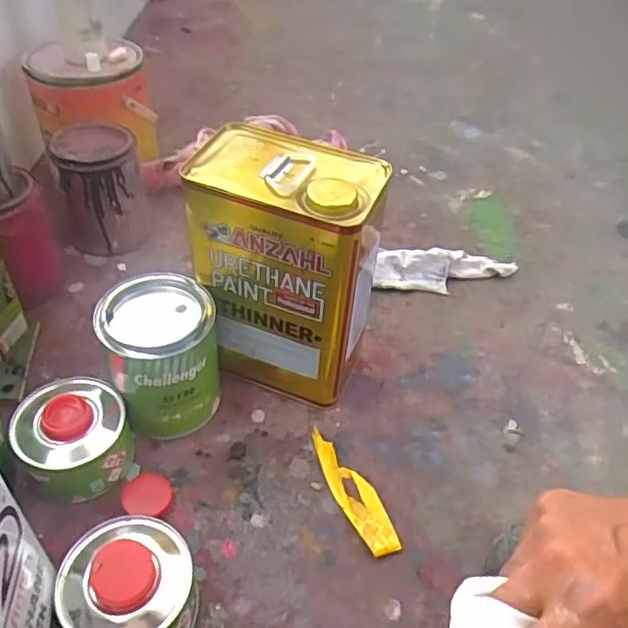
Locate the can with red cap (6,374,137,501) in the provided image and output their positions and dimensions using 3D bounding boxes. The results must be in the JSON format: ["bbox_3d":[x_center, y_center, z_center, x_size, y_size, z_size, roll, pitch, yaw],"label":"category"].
[{"bbox_3d":[-0.230,0.116,0.595,0.097,0.080,0.103,2,46,-2],"label":"can with red cap"}]

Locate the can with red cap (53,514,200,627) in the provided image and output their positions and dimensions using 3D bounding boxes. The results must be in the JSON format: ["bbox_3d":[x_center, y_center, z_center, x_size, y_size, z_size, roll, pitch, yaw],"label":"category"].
[{"bbox_3d":[-0.146,0.217,0.491,0.099,0.085,0.105,2,46,-2],"label":"can with red cap"}]

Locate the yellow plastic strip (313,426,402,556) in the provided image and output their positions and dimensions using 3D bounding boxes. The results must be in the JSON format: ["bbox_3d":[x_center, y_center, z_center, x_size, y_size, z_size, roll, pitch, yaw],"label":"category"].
[{"bbox_3d":[0.038,0.170,0.605,0.036,0.012,0.140,-19,50,-21],"label":"yellow plastic strip"}]

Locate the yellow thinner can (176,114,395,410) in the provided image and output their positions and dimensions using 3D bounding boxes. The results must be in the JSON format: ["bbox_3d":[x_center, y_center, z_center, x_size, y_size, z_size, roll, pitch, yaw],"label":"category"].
[{"bbox_3d":[-0.028,-0.039,0.641,0.169,0.255,0.116,17,47,12],"label":"yellow thinner can"}]

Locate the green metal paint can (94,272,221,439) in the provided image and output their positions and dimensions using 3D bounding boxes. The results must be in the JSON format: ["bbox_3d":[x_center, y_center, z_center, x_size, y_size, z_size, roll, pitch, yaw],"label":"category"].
[{"bbox_3d":[-0.151,0.047,0.627,0.102,0.134,0.103,2,46,-2],"label":"green metal paint can"}]

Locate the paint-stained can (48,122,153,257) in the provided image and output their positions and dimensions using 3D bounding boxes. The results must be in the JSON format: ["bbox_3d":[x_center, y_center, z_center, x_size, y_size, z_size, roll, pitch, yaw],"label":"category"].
[{"bbox_3d":[-0.284,-0.163,0.828,0.113,0.136,0.102,-18,50,-20],"label":"paint-stained can"}]

